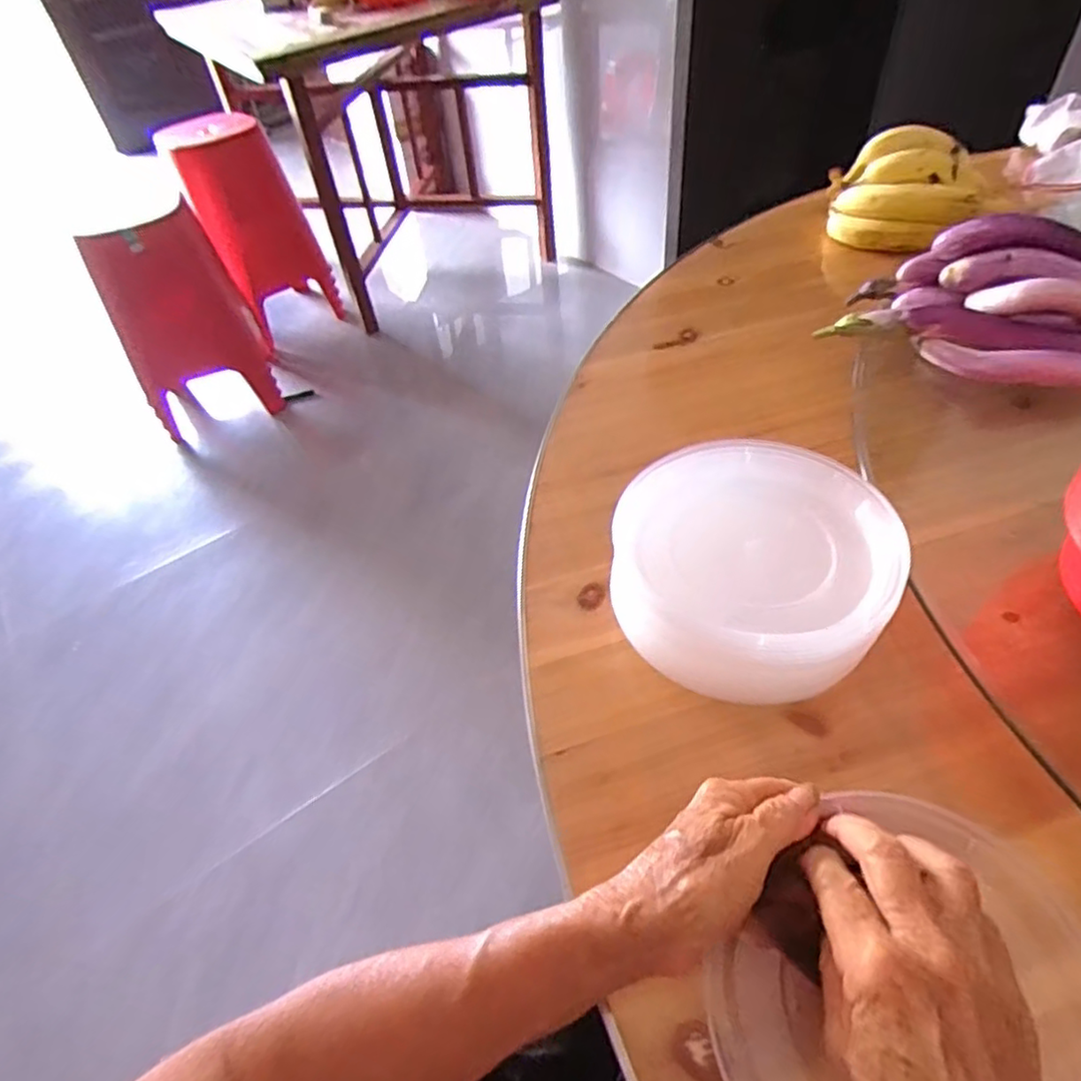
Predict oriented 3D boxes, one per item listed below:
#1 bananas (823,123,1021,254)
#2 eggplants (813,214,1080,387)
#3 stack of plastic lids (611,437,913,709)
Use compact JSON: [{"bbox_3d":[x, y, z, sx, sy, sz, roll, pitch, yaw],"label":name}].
[{"bbox_3d":[0.445,-0.425,0.778,0.166,0.085,0.179,-26,50,-16],"label":"bananas"},{"bbox_3d":[0.401,-0.215,0.575,0.232,0.101,0.164,28,57,28],"label":"eggplants"},{"bbox_3d":[0.137,0.017,0.431,0.176,0.068,0.171,28,58,27],"label":"stack of plastic lids"}]

